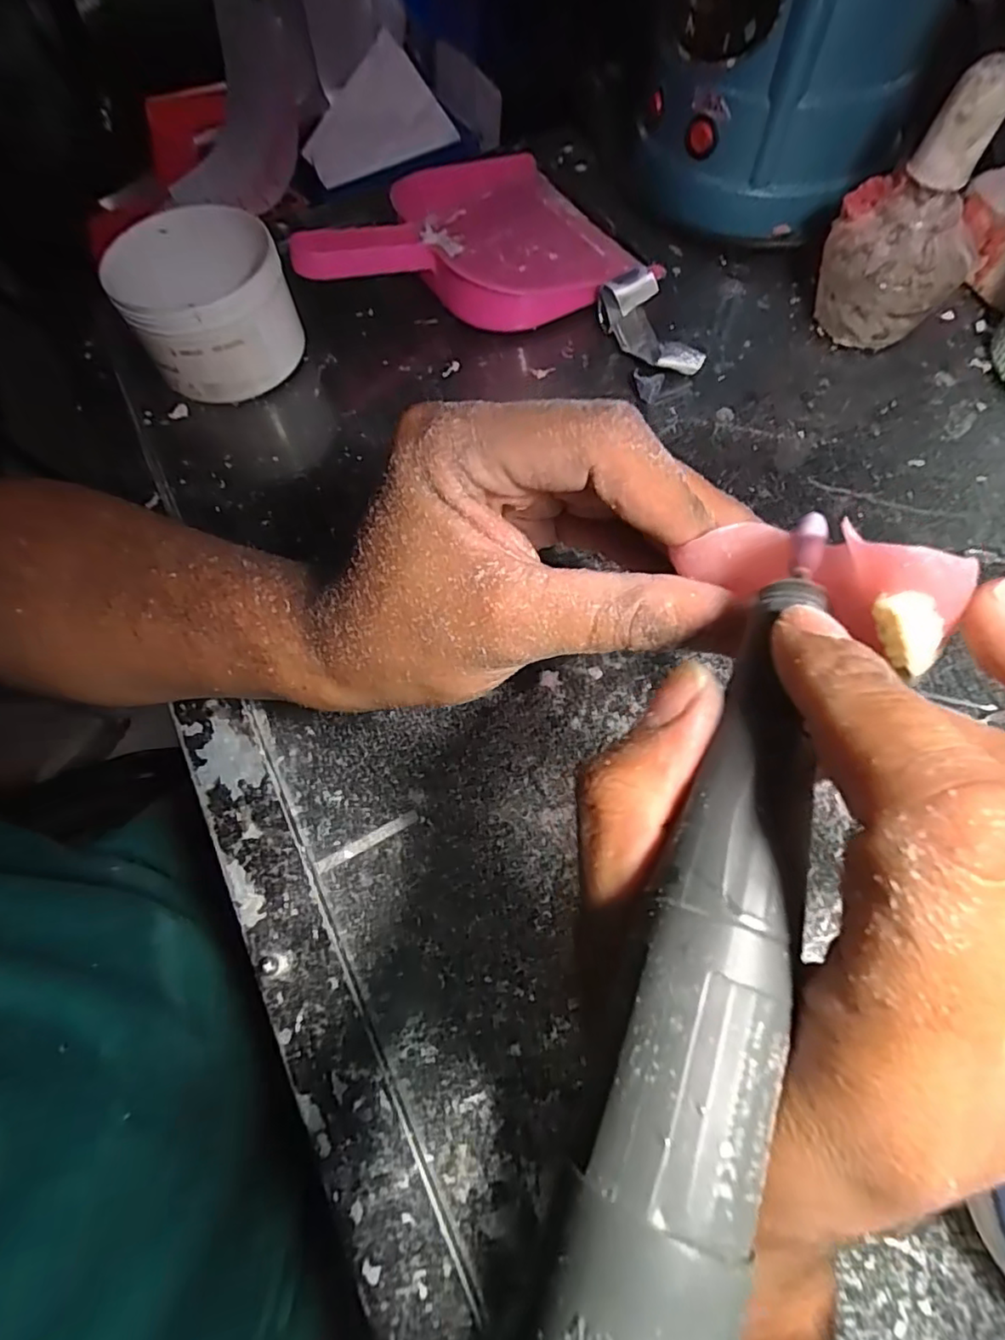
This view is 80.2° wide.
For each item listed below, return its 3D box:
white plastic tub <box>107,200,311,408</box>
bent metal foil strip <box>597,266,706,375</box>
[{"bbox_3d":[-0.169,-0.216,0.355,0.093,0.069,0.097,-18,66,-6],"label":"white plastic tub"},{"bbox_3d":[0.090,-0.207,0.357,0.029,0.028,0.075,-30,68,-11],"label":"bent metal foil strip"}]

